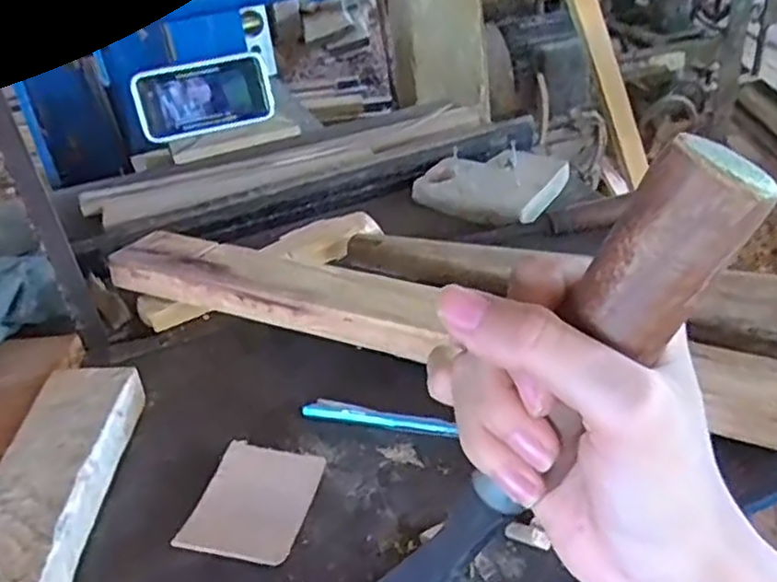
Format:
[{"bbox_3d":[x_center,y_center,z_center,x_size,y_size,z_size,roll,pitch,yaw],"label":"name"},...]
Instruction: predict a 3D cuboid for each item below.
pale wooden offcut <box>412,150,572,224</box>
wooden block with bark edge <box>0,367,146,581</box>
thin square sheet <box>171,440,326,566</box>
[{"bbox_3d":[0.100,-0.106,0.678,0.125,0.025,0.125,15,40,29],"label":"pale wooden offcut"},{"bbox_3d":[-0.188,0.117,0.398,0.057,0.036,0.192,-6,34,1],"label":"wooden block with bark edge"},{"bbox_3d":[-0.075,0.115,0.398,0.060,0.010,0.076,10,38,11],"label":"thin square sheet"}]

